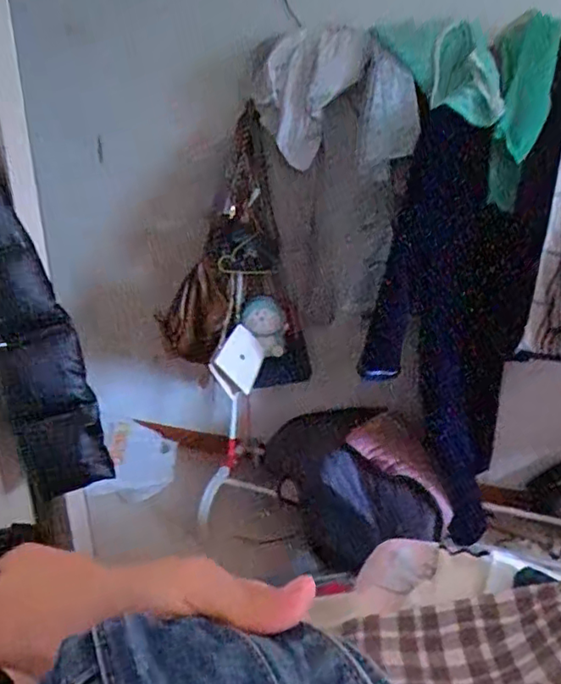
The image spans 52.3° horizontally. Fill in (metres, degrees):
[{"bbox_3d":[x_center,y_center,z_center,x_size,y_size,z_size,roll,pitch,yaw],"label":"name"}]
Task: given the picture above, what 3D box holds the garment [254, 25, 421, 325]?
[{"bbox_3d":[0.131,-0.447,1.654,0.412,0.739,0.280,0,25,-3],"label":"garment"}]

